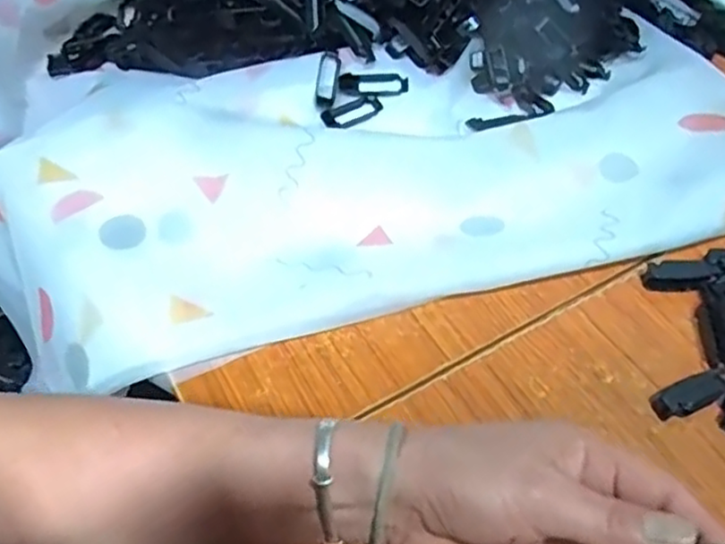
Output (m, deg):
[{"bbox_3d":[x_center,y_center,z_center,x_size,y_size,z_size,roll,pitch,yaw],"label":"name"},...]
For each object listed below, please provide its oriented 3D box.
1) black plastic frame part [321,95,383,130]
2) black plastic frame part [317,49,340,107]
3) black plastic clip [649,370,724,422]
[{"bbox_3d":[-0.010,-0.129,0.538,0.060,0.013,0.021,-30,59,-36],"label":"black plastic frame part"},{"bbox_3d":[-0.029,-0.157,0.546,0.016,0.008,0.058,5,69,4],"label":"black plastic frame part"},{"bbox_3d":[0.202,0.076,0.408,0.046,0.017,0.019,-23,57,-1],"label":"black plastic clip"}]

